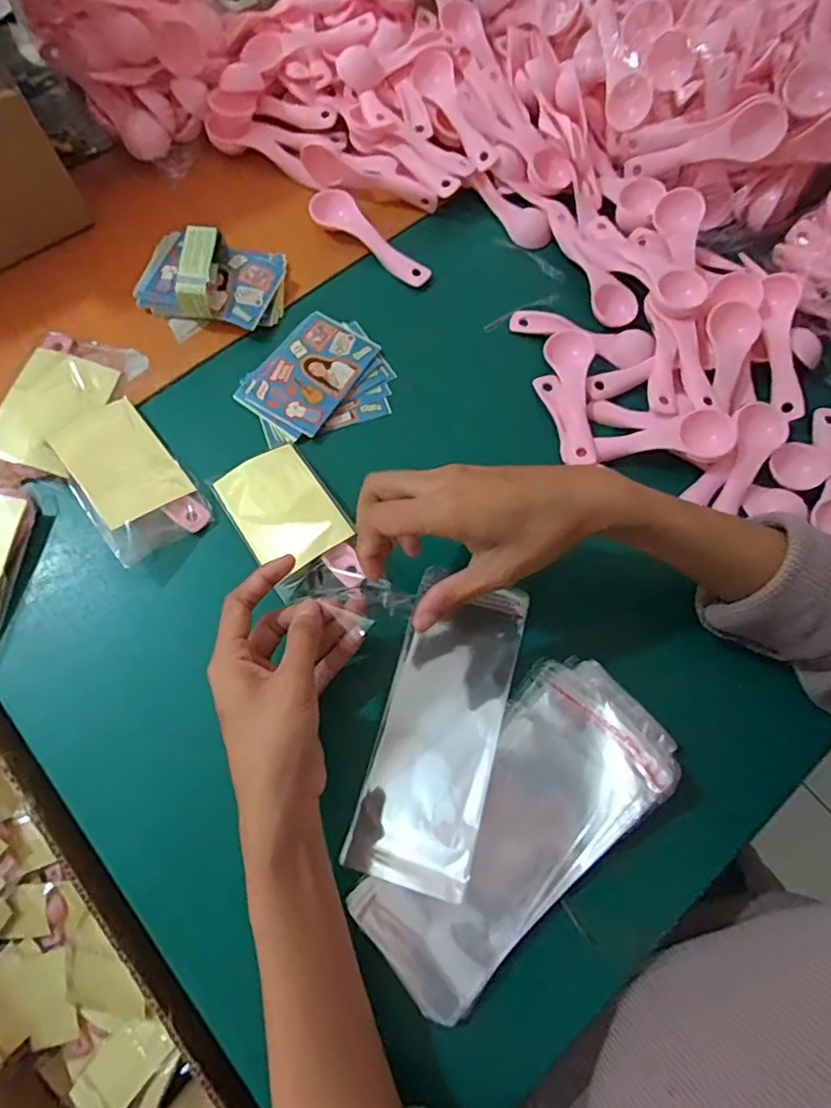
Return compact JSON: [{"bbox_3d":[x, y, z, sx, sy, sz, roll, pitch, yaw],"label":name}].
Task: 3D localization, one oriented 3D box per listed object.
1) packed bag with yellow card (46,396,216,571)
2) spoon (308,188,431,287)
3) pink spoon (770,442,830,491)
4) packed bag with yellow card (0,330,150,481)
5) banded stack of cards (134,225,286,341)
[{"bbox_3d":[-0.197,-0.053,0.396,0.065,0.026,0.110,-37,77,-13],"label":"packed bag with yellow card"},{"bbox_3d":[-0.035,-0.257,0.469,0.113,0.016,0.032,34,74,8],"label":"spoon"},{"bbox_3d":[0.300,-0.068,0.404,0.104,0.010,0.033,-13,73,-6],"label":"pink spoon"},{"bbox_3d":[-0.251,-0.105,0.415,0.072,0.022,0.117,14,72,2],"label":"packed bag with yellow card"},{"bbox_3d":[-0.157,-0.208,0.440,0.105,0.038,0.076,5,72,-1],"label":"banded stack of cards"}]

